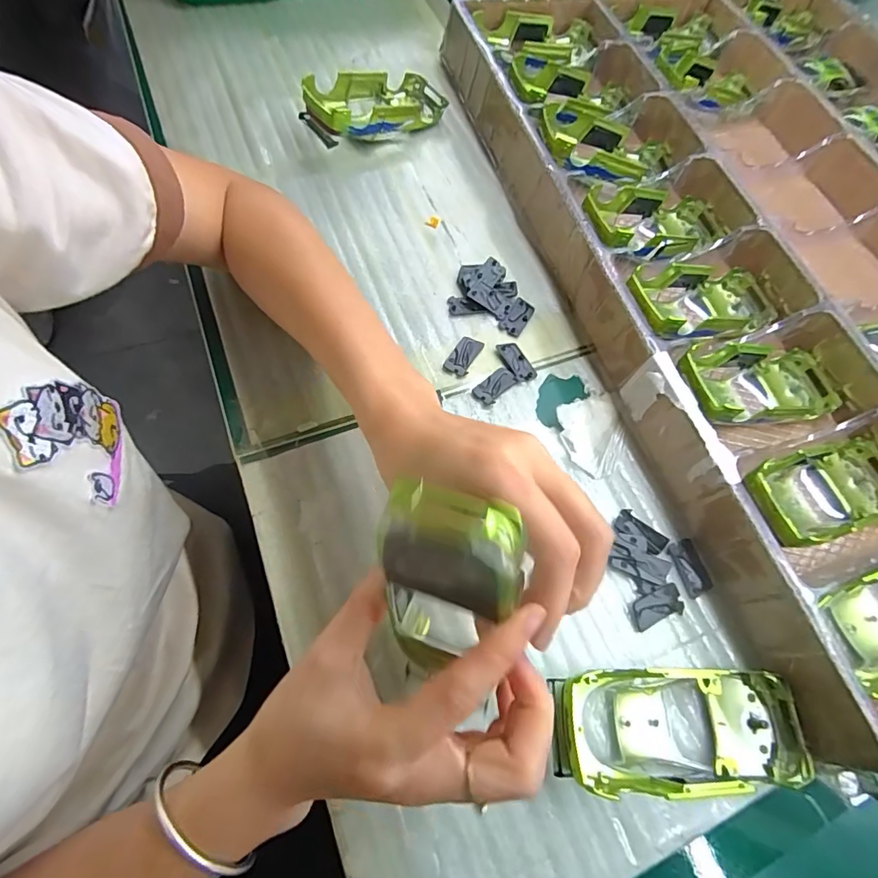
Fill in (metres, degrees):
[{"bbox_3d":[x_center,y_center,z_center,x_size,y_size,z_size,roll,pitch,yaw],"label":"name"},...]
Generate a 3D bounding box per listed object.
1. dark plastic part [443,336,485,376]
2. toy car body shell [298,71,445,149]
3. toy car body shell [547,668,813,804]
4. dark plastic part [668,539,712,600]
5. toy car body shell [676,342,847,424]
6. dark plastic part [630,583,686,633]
[{"bbox_3d":[0.018,-0.061,0.345,0.018,0.004,0.035,27,67,6],"label":"dark plastic part"},{"bbox_3d":[-0.053,-0.294,0.424,0.061,0.037,0.137,41,55,15],"label":"toy car body shell"},{"bbox_3d":[0.124,0.151,0.249,0.136,0.042,0.055,6,66,-13],"label":"toy car body shell"},{"bbox_3d":[0.157,0.080,0.297,0.019,0.004,0.034,-14,69,-12],"label":"dark plastic part"},{"bbox_3d":[0.216,-0.037,0.331,0.141,0.035,0.063,-7,65,-31],"label":"toy car body shell"},{"bbox_3d":[0.130,0.100,0.284,0.034,0.005,0.017,-17,70,-13],"label":"dark plastic part"}]

